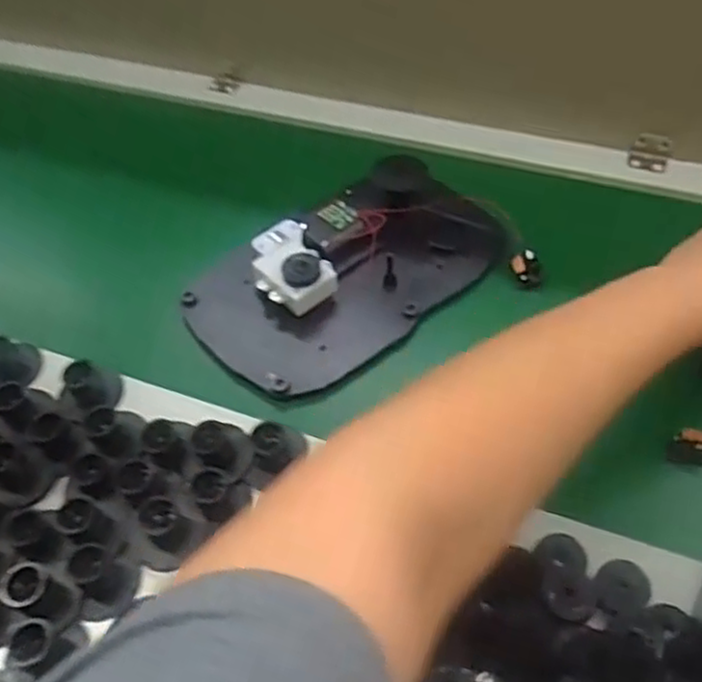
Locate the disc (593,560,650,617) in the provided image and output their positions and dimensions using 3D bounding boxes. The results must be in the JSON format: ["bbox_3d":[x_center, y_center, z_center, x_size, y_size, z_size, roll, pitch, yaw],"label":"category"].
[{"bbox_3d":[0.137,0.124,0.365,0.028,0.004,0.026,-2,50,2],"label":"disc"}]

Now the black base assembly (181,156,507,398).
[{"bbox_3d":[-0.007,-0.057,0.516,0.214,0.052,0.136,-36,57,-24],"label":"black base assembly"}]

